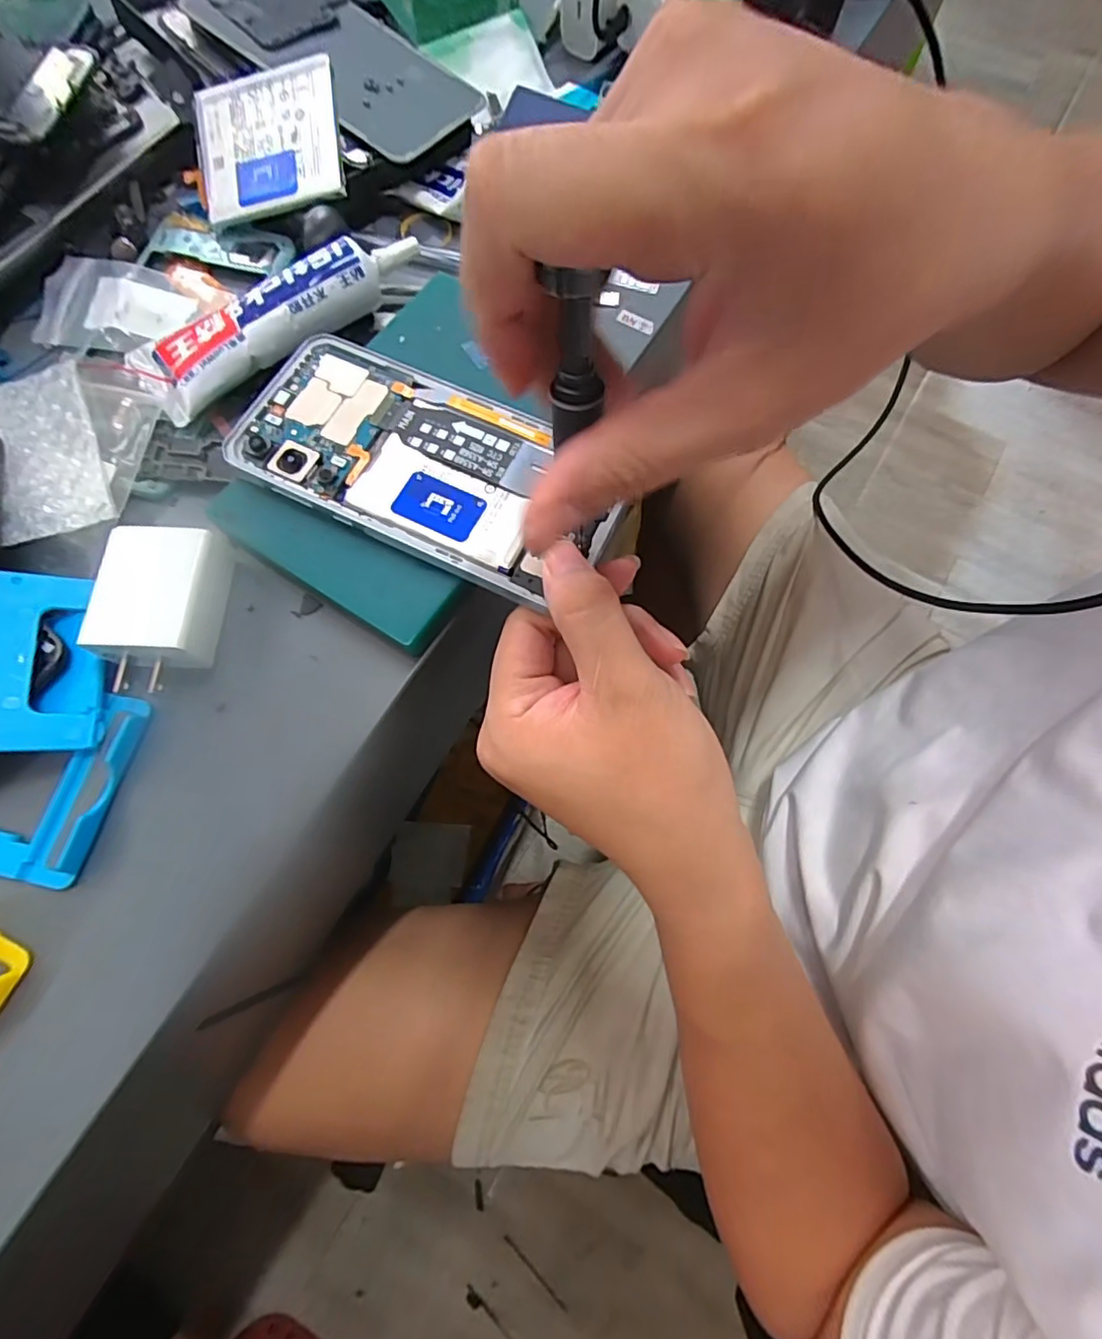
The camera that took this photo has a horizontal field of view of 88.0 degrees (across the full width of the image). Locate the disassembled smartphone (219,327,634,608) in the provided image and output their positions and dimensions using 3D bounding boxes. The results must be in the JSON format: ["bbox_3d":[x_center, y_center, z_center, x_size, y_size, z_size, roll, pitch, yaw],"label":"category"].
[{"bbox_3d":[-0.052,-0.085,0.236,0.159,0.006,0.075,25,75,6],"label":"disassembled smartphone"}]

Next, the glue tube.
[{"bbox_3d":[-0.122,-0.164,0.260,0.133,0.017,0.029,-34,74,-11],"label":"glue tube"}]

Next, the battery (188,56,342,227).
[{"bbox_3d":[-0.142,-0.264,0.285,0.077,0.004,0.065,-4,94,12],"label":"battery"}]

